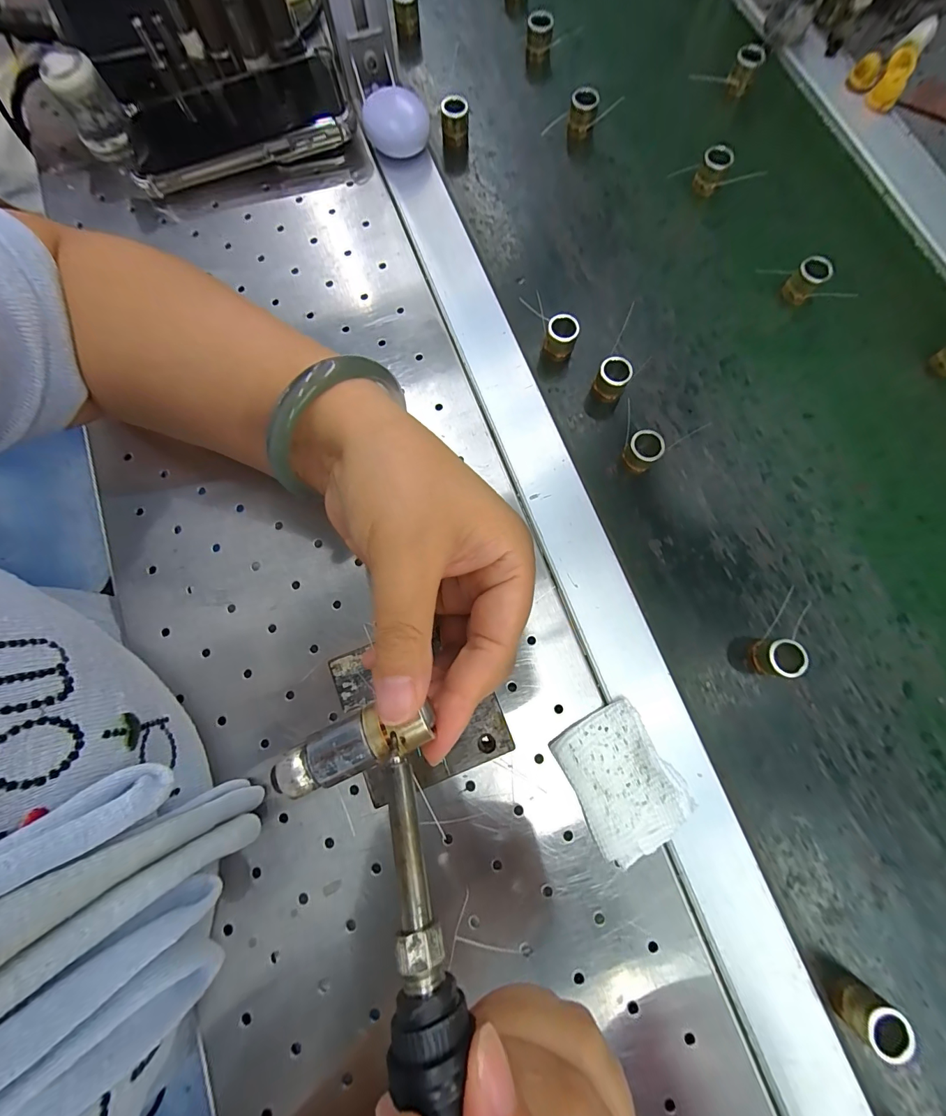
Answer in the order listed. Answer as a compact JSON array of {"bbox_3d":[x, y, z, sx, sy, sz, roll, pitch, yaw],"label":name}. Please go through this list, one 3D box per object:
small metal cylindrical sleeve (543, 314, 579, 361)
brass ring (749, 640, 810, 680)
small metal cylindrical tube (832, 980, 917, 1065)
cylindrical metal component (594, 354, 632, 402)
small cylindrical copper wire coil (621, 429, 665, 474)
[{"bbox_3d":[0.056,-0.141,0.265,0.019,0.020,0.019,0,78,-1],"label":"small metal cylindrical sleeve"},{"bbox_3d":[0.164,0.055,0.224,0.018,0.023,0.019,0,78,-1],"label":"brass ring"},{"bbox_3d":[0.180,0.208,0.188,0.020,0.022,0.018,40,81,7],"label":"small metal cylindrical tube"},{"bbox_3d":[0.088,-0.113,0.260,0.019,0.022,0.017,23,79,4],"label":"cylindrical metal component"},{"bbox_3d":[0.102,-0.064,0.250,0.019,0.020,0.019,0,78,-1],"label":"small cylindrical copper wire coil"}]

